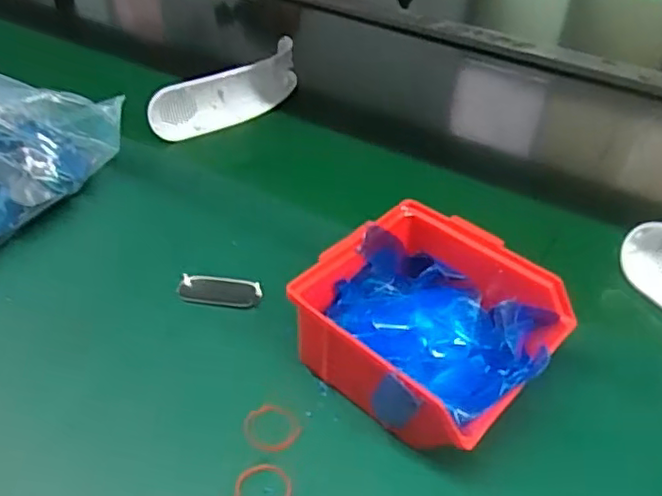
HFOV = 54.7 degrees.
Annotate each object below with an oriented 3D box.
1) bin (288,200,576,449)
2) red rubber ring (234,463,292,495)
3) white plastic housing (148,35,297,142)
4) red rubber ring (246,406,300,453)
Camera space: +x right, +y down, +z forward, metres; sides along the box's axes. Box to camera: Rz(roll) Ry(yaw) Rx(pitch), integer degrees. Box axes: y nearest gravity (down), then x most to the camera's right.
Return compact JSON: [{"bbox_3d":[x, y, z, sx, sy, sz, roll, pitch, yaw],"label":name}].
[{"bbox_3d":[0.062,0.049,0.394,0.132,0.068,0.136,-33,52,-32],"label":"bin"},{"bbox_3d":[-0.036,0.130,0.345,0.030,0.004,0.027,27,48,26],"label":"red rubber ring"},{"bbox_3d":[-0.097,-0.157,0.643,0.041,0.048,0.184,33,50,30],"label":"white plastic housing"},{"bbox_3d":[-0.035,0.105,0.373,0.034,0.004,0.029,25,47,24],"label":"red rubber ring"}]

